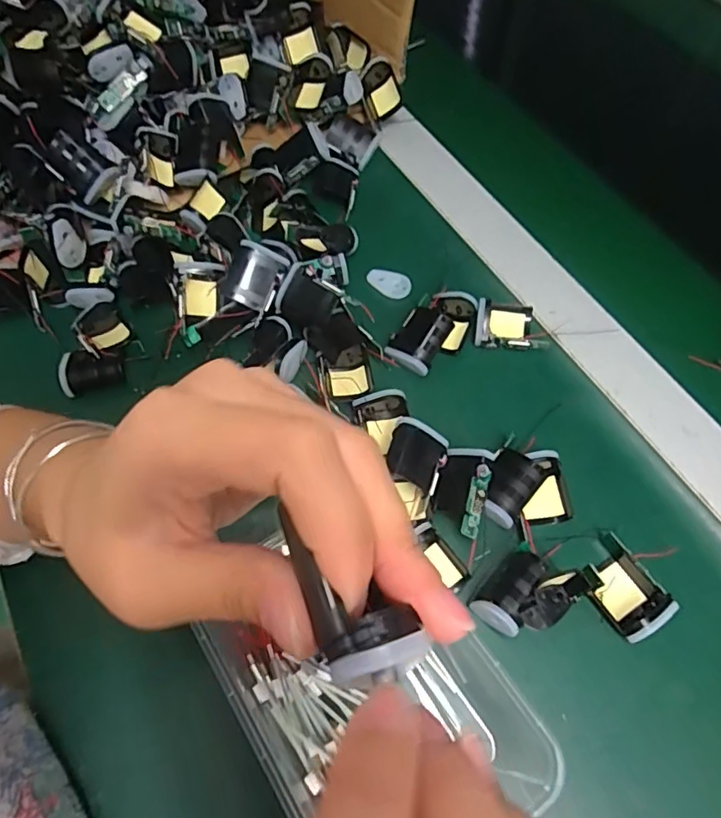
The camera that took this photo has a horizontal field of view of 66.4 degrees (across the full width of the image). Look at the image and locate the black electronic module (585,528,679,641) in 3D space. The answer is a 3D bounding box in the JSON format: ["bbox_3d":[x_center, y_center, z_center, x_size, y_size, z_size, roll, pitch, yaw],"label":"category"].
[{"bbox_3d":[0.149,0.101,0.312,0.037,0.016,0.050,-35,66,-15],"label":"black electronic module"}]

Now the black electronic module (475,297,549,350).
[{"bbox_3d":[0.110,-0.063,0.402,0.049,0.014,0.038,5,63,5],"label":"black electronic module"}]

